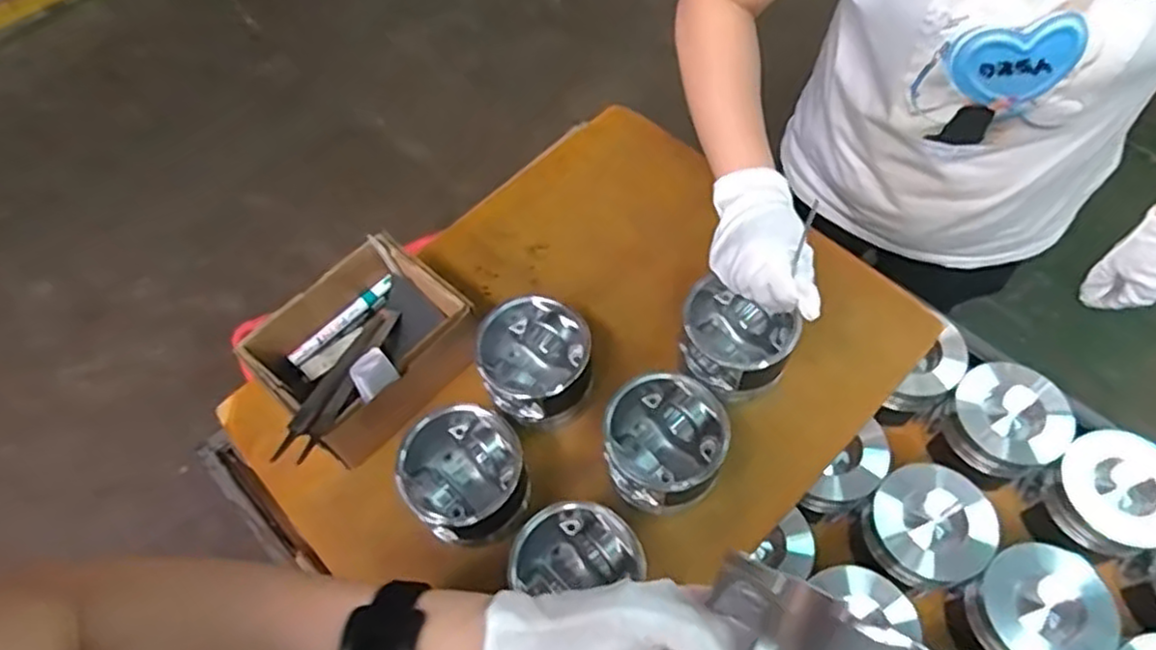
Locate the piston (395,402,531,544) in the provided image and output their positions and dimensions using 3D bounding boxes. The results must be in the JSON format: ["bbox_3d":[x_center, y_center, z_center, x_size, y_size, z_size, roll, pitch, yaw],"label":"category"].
[{"bbox_3d":[-0.105,0.142,0.664,0.108,0.083,0.112,-1,63,1],"label":"piston"}]

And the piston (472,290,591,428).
[{"bbox_3d":[-0.042,0.043,0.732,0.103,0.102,0.109,-1,63,1],"label":"piston"}]

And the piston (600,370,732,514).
[{"bbox_3d":[0.080,0.118,0.675,0.109,0.105,0.109,-1,63,1],"label":"piston"}]

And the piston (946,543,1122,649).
[{"bbox_3d":[0.426,0.277,0.673,0.114,0.096,0.115,12,64,8],"label":"piston"}]

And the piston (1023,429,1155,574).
[{"bbox_3d":[0.537,0.178,0.722,0.104,0.107,0.114,-1,63,1],"label":"piston"}]

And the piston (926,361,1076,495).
[{"bbox_3d":[0.459,0.107,0.766,0.106,0.103,0.108,-1,63,1],"label":"piston"}]

